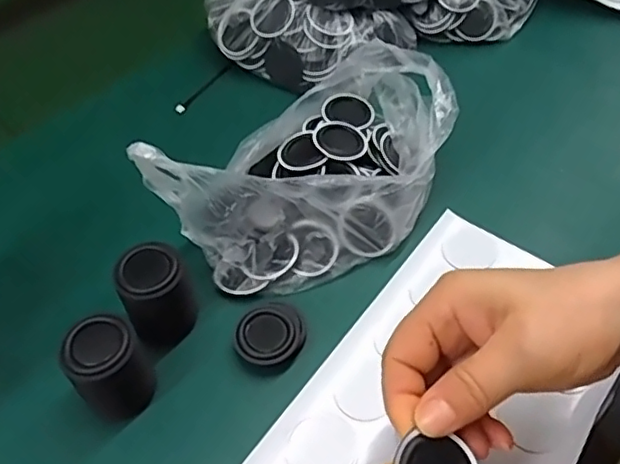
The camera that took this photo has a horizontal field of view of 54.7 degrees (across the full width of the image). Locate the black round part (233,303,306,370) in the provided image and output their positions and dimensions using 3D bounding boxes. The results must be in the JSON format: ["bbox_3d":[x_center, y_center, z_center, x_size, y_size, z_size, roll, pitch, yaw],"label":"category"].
[{"bbox_3d":[-0.023,0.063,0.358,0.038,0.014,0.040,-1,51,2],"label":"black round part"}]

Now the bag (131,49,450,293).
[{"bbox_3d":[0.005,-0.045,0.395,0.136,0.080,0.181,22,54,16],"label":"bag"}]

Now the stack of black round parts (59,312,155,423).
[{"bbox_3d":[-0.105,0.077,0.331,0.046,0.066,0.038,-31,58,-24],"label":"stack of black round parts"}]

